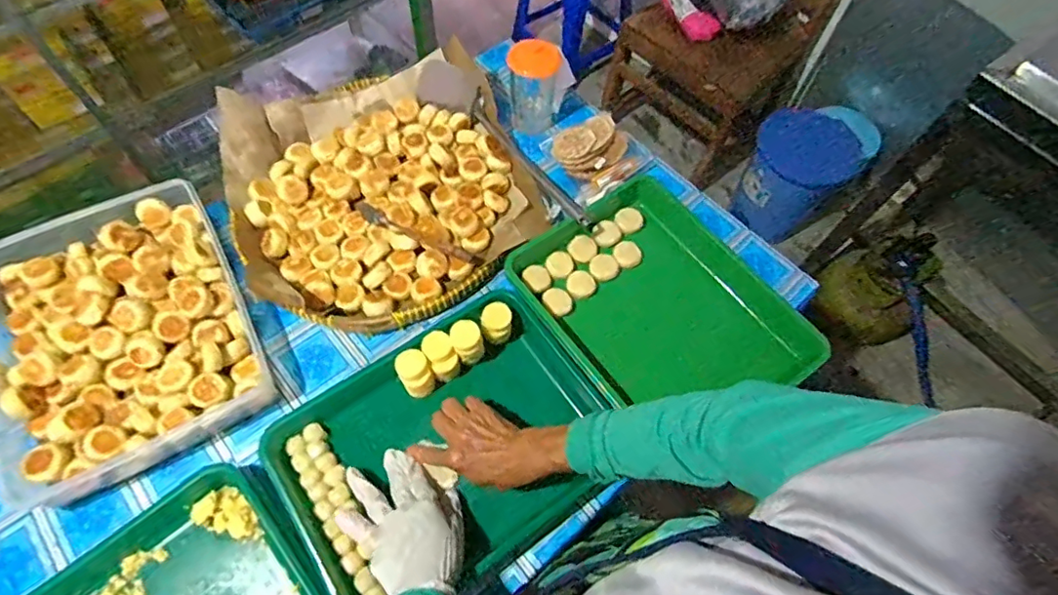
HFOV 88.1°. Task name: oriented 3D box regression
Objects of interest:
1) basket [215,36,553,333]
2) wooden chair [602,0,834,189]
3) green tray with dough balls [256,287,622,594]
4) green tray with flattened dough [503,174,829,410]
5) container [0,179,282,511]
[{"bbox_3d":[-0.215,-0.169,0.795,0.402,0.089,0.419,-22,65,-13],"label":"basket"},{"bbox_3d":[0.601,-0.816,1.581,0.490,0.728,0.471,-39,70,-20],"label":"wooden chair"},{"bbox_3d":[-0.091,0.176,0.639,0.349,0.069,0.280,-35,68,-14],"label":"green tray with dough balls"},{"bbox_3d":[0.175,0.019,0.742,0.285,0.068,0.353,-31,68,-17],"label":"green tray with flattened dough"},{"bbox_3d":[-0.514,0.031,0.691,0.284,0.065,0.382,-27,66,-15],"label":"container"}]

